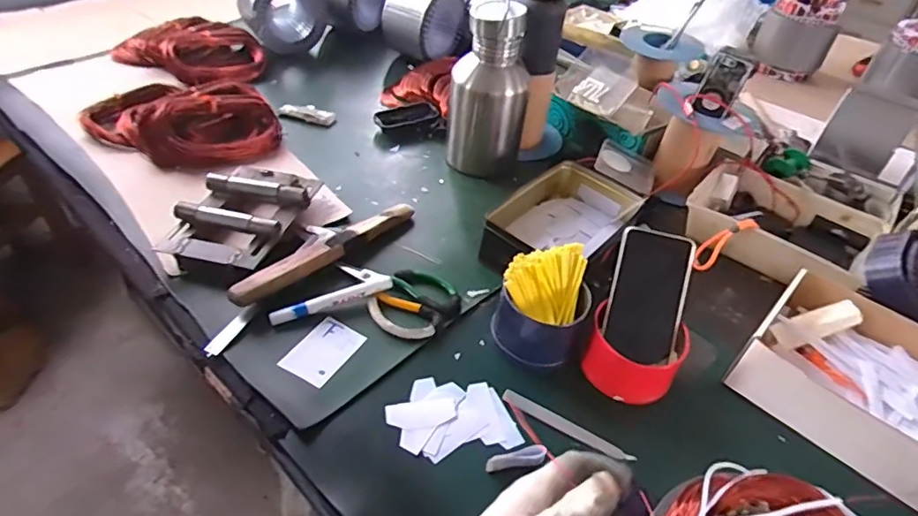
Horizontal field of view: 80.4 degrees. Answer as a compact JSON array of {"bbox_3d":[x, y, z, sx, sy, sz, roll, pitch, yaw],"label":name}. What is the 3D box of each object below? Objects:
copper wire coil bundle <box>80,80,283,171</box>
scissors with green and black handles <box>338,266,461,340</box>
[{"bbox_3d":[-0.436,-0.225,0.871,0.291,0.055,0.197,17,44,13],"label":"copper wire coil bundle"},{"bbox_3d":[-0.076,0.041,0.650,0.148,0.015,0.096,27,47,22],"label":"scissors with green and black handles"}]

